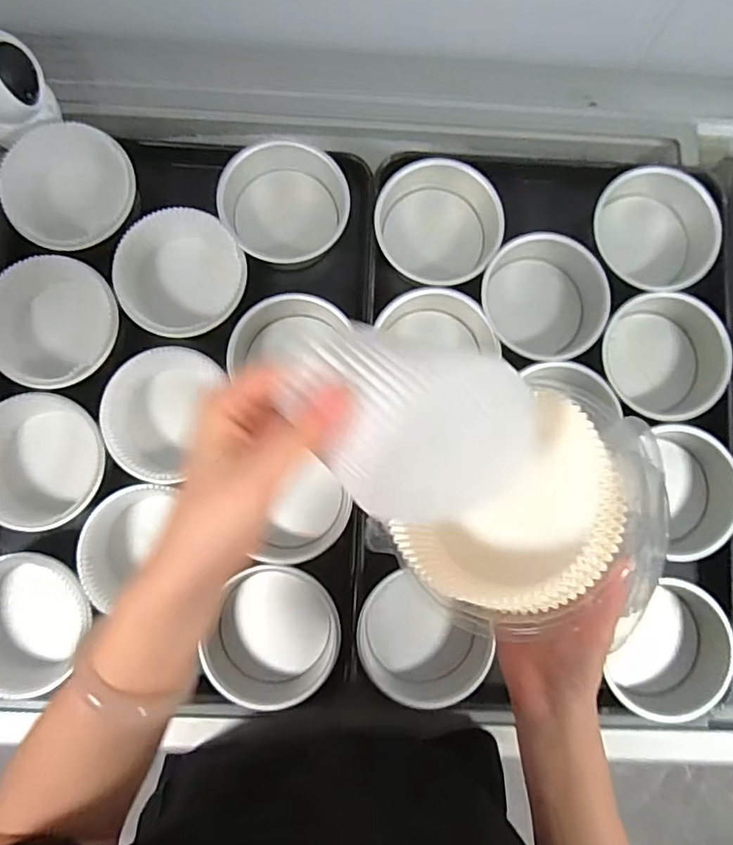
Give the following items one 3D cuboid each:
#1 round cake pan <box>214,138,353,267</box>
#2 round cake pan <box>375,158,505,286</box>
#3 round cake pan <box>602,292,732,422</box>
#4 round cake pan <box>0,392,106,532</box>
[{"bbox_3d":[-0.092,-0.243,0.628,0.132,0.054,0.135,0,82,-2],"label":"round cake pan"},{"bbox_3d":[0.081,-0.224,0.627,0.137,0.057,0.150,0,82,-2],"label":"round cake pan"},{"bbox_3d":[0.328,-0.071,0.621,0.133,0.054,0.133,0,82,-2],"label":"round cake pan"},{"bbox_3d":[-0.345,0.042,0.599,0.135,0.066,0.135,0,82,-2],"label":"round cake pan"}]

